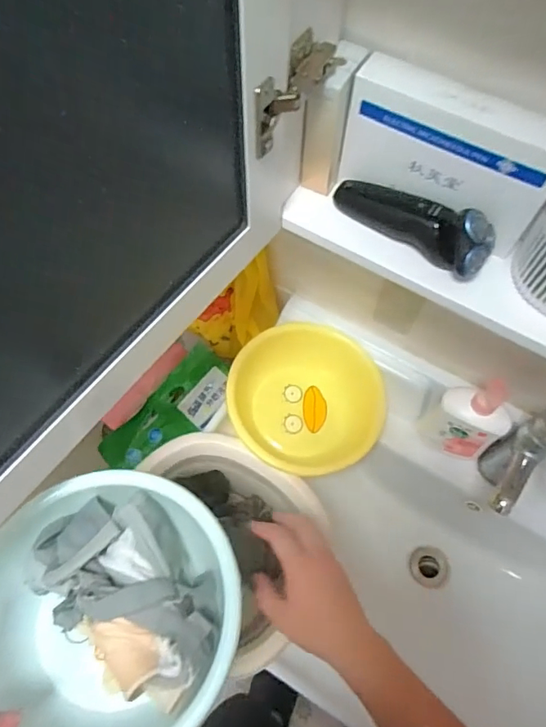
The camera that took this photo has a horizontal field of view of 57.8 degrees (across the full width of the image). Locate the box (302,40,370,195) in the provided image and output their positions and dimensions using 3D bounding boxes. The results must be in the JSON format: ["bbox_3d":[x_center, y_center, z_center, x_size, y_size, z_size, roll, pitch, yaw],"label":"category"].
[{"bbox_3d":[0.056,-0.228,0.469,0.031,0.115,0.058,27,67,14],"label":"box"}]

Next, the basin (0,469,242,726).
[{"bbox_3d":[-0.142,0.220,0.432,0.222,0.078,0.211,-13,64,-5],"label":"basin"}]

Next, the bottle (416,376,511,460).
[{"bbox_3d":[0.277,0.080,0.707,0.097,0.183,0.065,41,71,19],"label":"bottle"}]

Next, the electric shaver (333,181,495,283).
[{"bbox_3d":[0.133,-0.141,0.469,0.160,0.050,0.053,36,69,17],"label":"electric shaver"}]

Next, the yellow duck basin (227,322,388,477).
[{"bbox_3d":[0.053,0.052,0.754,0.229,0.083,0.225,0,63,1],"label":"yellow duck basin"}]

